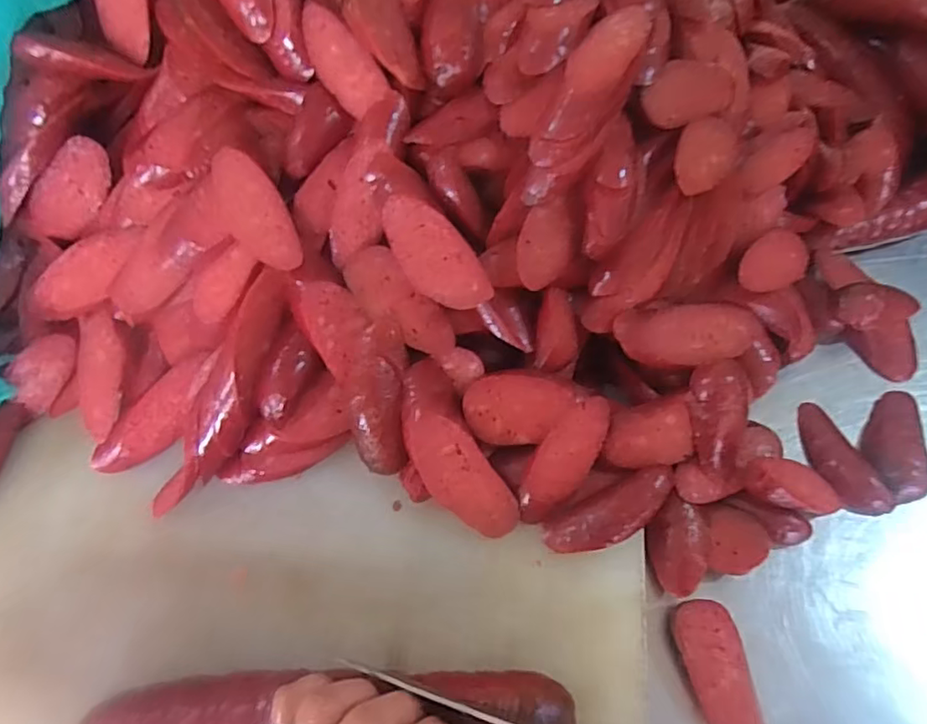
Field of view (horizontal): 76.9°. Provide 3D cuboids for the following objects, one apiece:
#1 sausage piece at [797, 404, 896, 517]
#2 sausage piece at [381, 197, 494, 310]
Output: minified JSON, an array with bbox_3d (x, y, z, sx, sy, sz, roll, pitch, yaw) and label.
[{"bbox_3d":[0.236,0.061,0.371,0.028,0.017,0.076,-16,64,-5],"label":"sausage piece"},{"bbox_3d":[-0.016,-0.062,0.342,0.038,0.013,0.081,-44,79,19],"label":"sausage piece"}]

